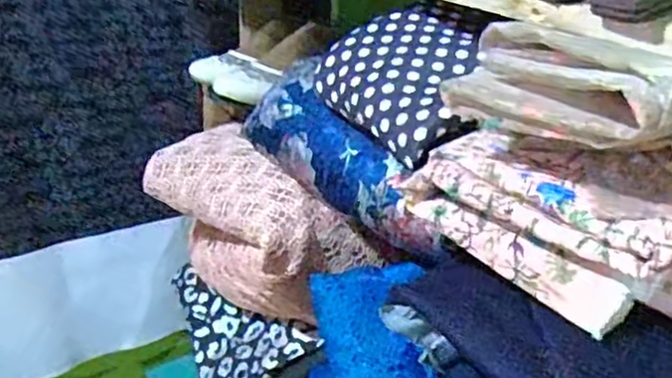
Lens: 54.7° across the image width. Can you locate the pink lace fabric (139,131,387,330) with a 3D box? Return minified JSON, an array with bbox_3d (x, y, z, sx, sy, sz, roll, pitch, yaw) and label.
[{"bbox_3d":[-0.102,0.052,0.722,0.283,0.166,0.131,20,30,33],"label":"pink lace fabric"}]

